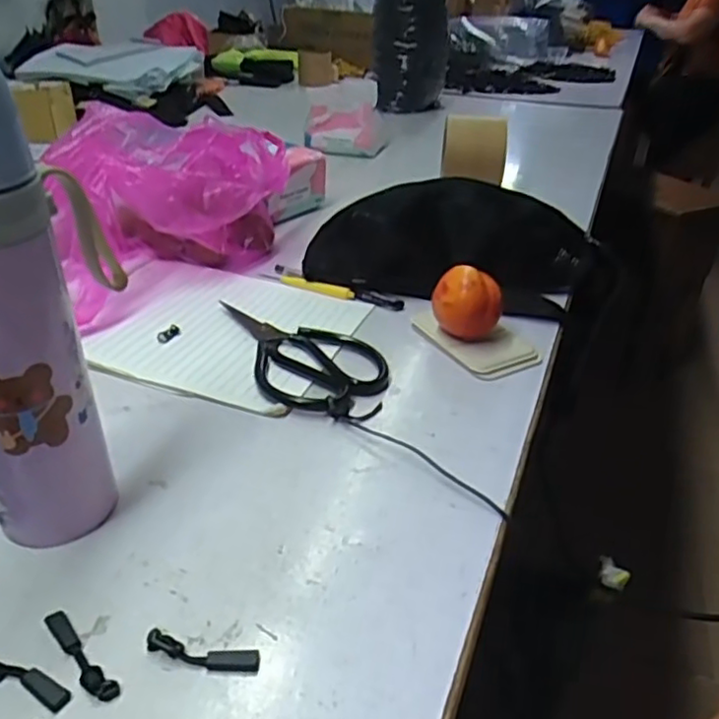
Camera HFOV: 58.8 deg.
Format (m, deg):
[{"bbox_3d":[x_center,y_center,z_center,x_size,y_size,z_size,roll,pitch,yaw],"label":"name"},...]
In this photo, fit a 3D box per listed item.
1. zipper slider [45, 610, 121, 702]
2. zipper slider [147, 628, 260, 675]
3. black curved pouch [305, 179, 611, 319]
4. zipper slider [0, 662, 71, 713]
[{"bbox_3d":[-0.130,0.136,0.296,0.059,0.004,0.011,29,41,34],"label":"zipper slider"},{"bbox_3d":[-0.074,0.137,0.299,0.054,0.005,0.012,7,33,7],"label":"zipper slider"},{"bbox_3d":[0.093,-0.108,0.614,0.281,0.094,0.101,5,33,4],"label":"black curved pouch"},{"bbox_3d":[-0.155,0.143,0.285,0.057,0.004,0.013,9,33,11],"label":"zipper slider"}]

